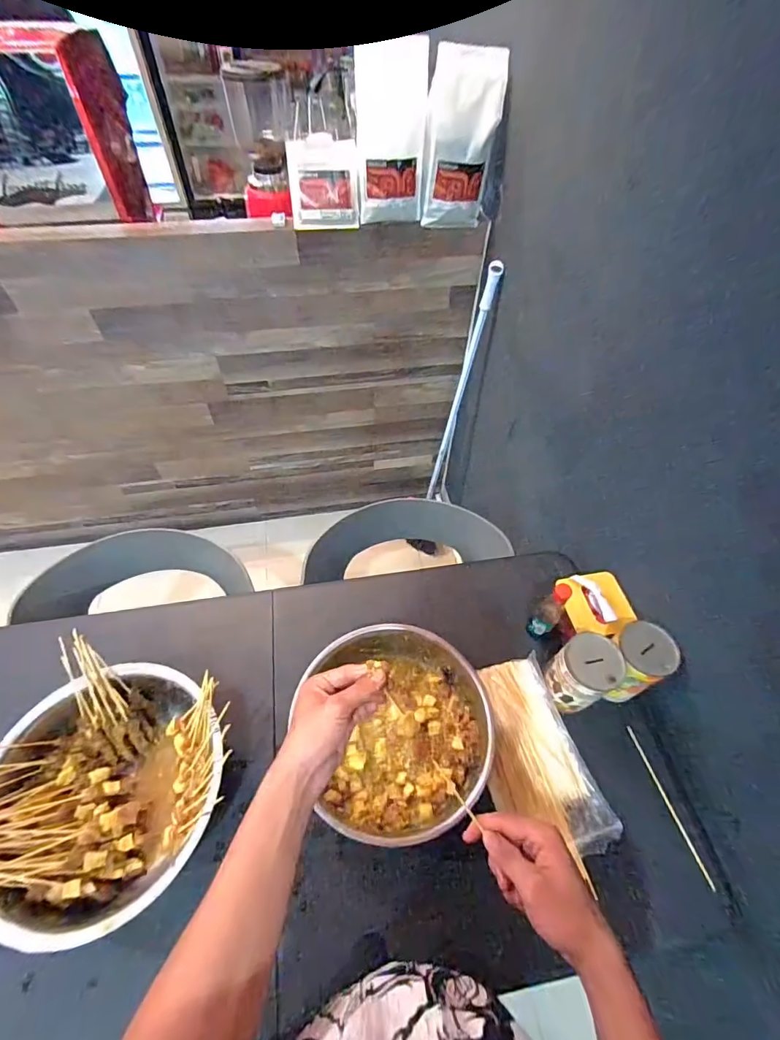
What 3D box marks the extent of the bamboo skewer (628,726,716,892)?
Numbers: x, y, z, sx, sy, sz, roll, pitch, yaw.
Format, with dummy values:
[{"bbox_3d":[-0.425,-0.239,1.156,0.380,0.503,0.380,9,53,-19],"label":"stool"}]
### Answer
[{"bbox_3d":[0.411,0.415,0.651,0.006,0.011,0.208,-11,54,-10],"label":"bamboo skewer"}]

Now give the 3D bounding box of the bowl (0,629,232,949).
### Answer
[{"bbox_3d":[-0.369,0.346,0.577,0.287,0.162,0.286,1,53,-1],"label":"bowl"}]

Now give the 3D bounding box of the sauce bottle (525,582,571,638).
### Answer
[{"bbox_3d":[0.261,0.150,0.732,0.043,0.141,0.039,35,59,22],"label":"sauce bottle"}]

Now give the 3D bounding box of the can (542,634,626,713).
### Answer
[{"bbox_3d":[0.292,0.235,0.674,0.076,0.134,0.078,-26,58,-20],"label":"can"}]

